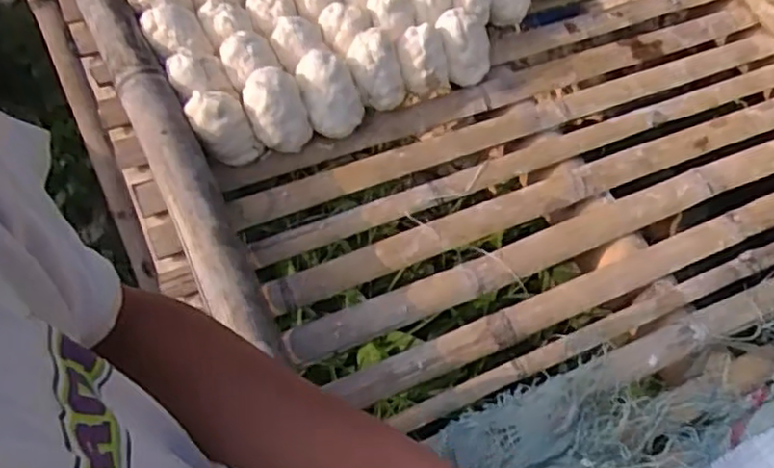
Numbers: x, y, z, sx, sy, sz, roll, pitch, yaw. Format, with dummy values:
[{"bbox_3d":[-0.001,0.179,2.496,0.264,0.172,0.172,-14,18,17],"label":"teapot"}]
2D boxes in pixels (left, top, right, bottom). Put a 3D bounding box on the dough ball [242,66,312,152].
[{"bbox_3d":[-0.133,-0.149,0.813,0.068,0.082,0.069,1,61,-2],"label":"dough ball"}]

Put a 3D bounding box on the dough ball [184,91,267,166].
[{"bbox_3d":[-0.193,-0.125,0.799,0.062,0.076,0.068,1,61,-2],"label":"dough ball"}]

